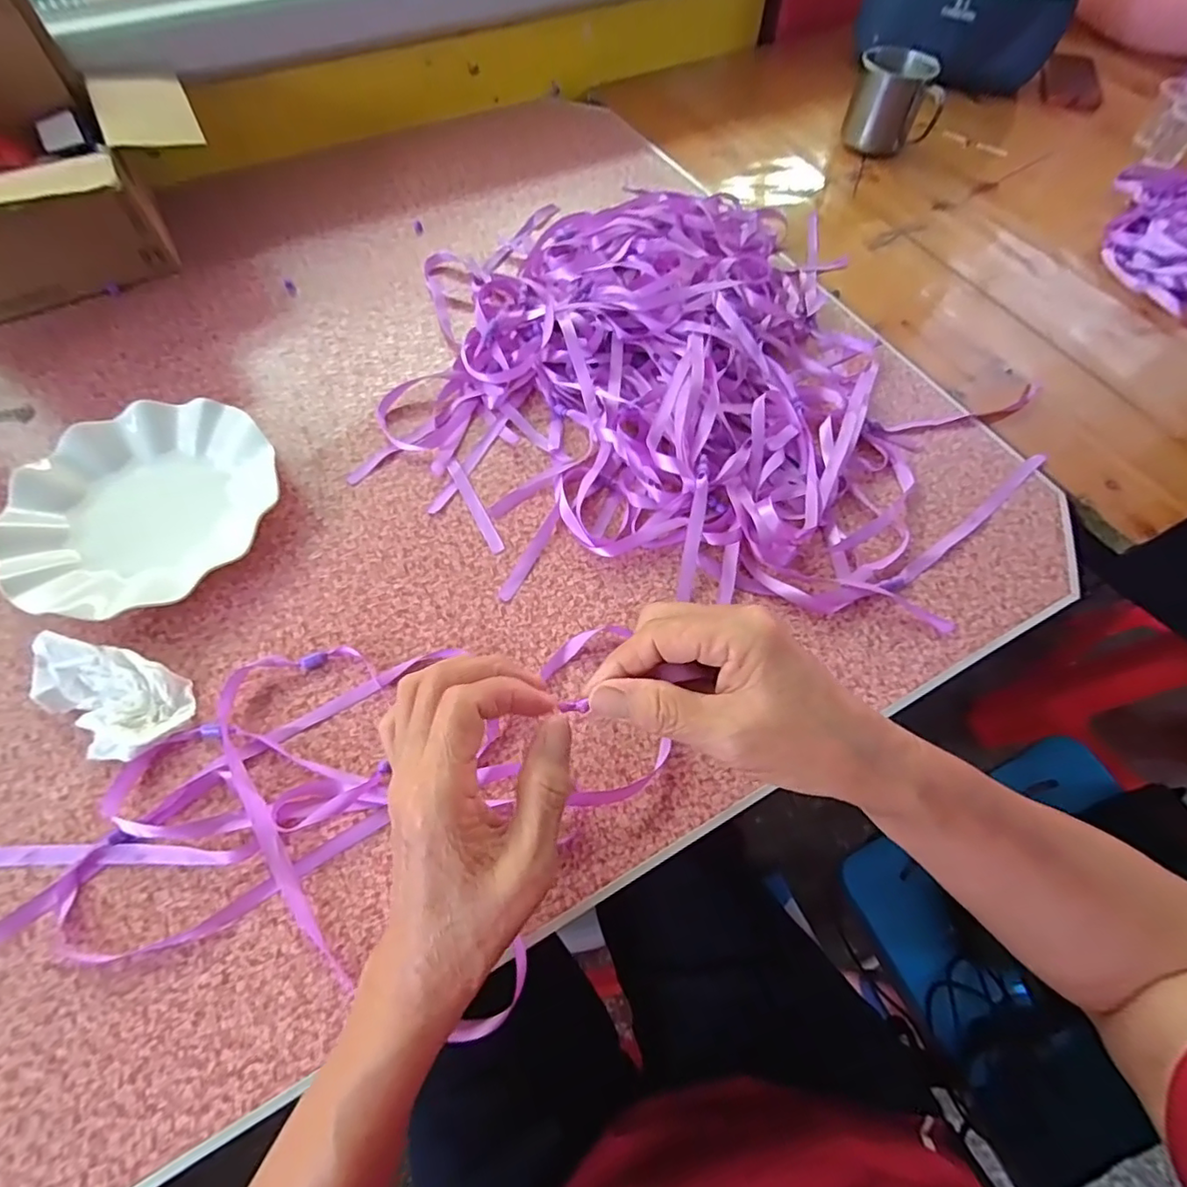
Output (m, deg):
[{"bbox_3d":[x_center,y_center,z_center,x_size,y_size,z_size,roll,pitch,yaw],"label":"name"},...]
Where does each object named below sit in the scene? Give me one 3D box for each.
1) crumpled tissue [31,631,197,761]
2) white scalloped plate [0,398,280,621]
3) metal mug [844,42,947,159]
[{"bbox_3d":[-0.302,0.063,0.351,0.092,0.028,0.058,23,64,10],"label":"crumpled tissue"},{"bbox_3d":[-0.327,-0.064,0.417,0.165,0.027,0.182,34,67,15],"label":"white scalloped plate"},{"bbox_3d":[0.358,-0.586,0.681,0.095,0.083,0.070,11,63,4],"label":"metal mug"}]

